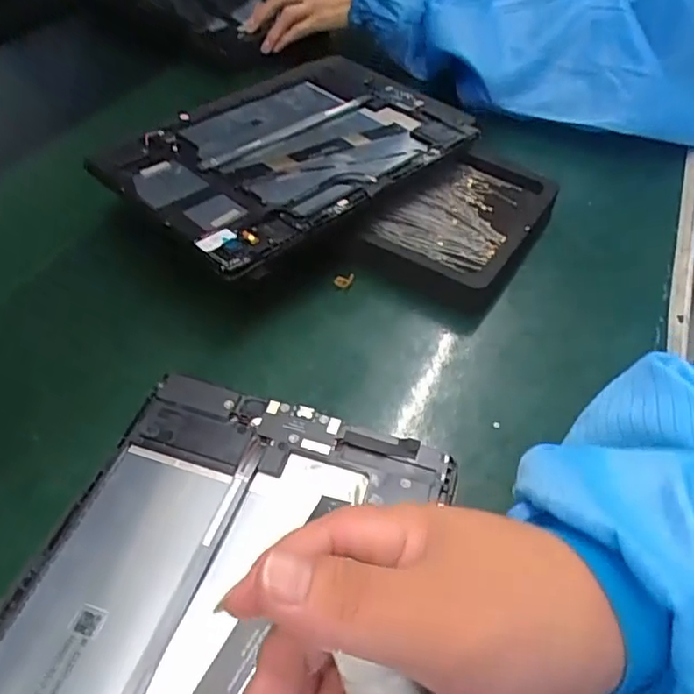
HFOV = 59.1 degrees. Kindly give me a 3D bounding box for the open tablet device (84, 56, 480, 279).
[{"bbox_3d":[-0.035,-0.144,0.428,0.160,0.007,0.246,35,54,25],"label":"open tablet device"}]

